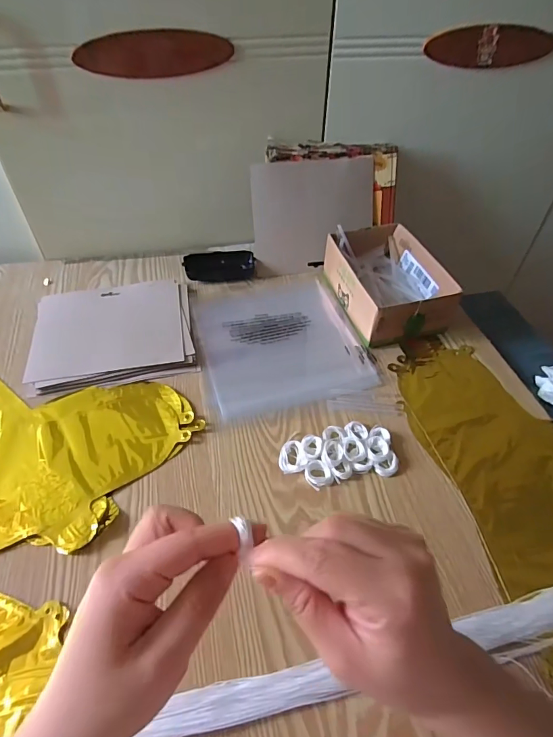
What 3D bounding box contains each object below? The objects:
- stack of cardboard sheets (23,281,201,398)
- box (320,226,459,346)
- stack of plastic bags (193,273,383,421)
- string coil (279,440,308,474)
[{"bbox_3d":[-0.218,-0.050,0.573,0.203,0.010,0.174,-10,50,-9],"label":"stack of cardboard sheets"},{"bbox_3d":[0.160,-0.129,0.623,0.134,0.067,0.190,-12,50,-11],"label":"box"},{"bbox_3d":[0.003,-0.047,0.592,0.214,0.013,0.246,-12,50,-11],"label":"stack of plastic bags"},{"bbox_3d":[0.016,0.095,0.458,0.029,0.006,0.037,-11,50,-10],"label":"string coil"}]

